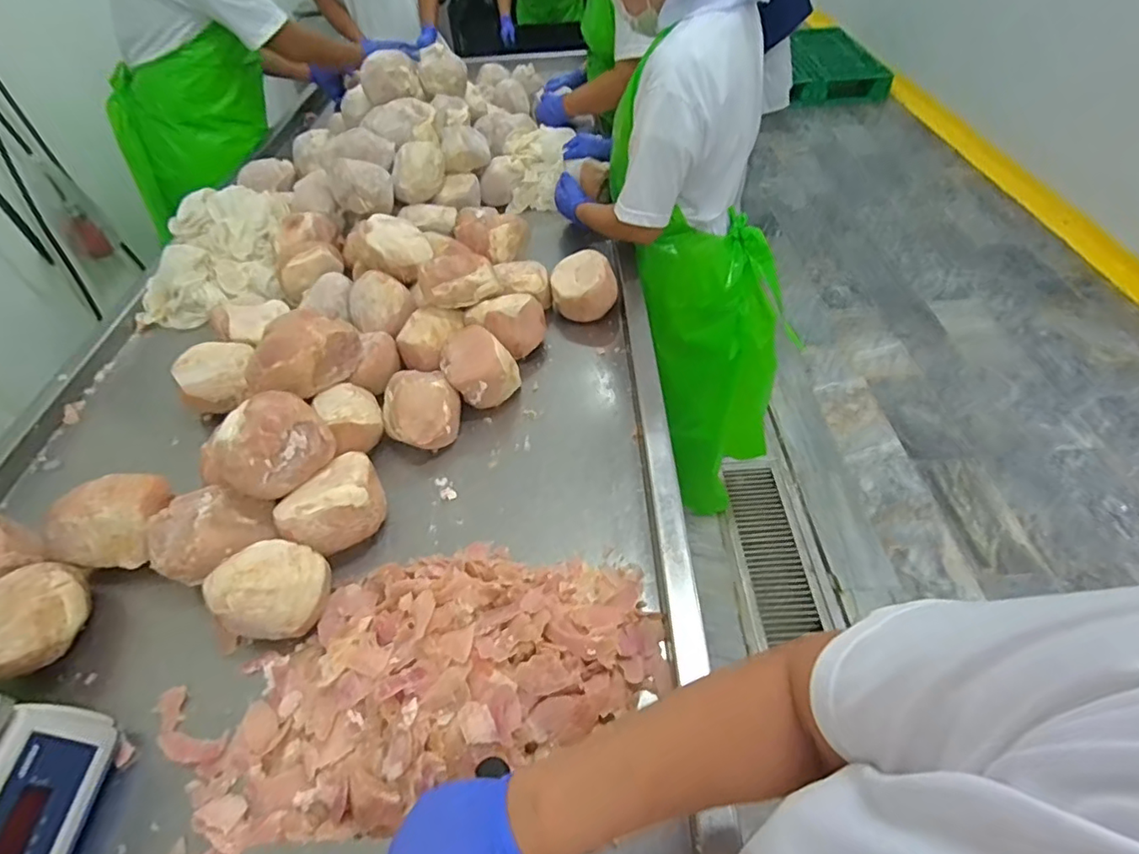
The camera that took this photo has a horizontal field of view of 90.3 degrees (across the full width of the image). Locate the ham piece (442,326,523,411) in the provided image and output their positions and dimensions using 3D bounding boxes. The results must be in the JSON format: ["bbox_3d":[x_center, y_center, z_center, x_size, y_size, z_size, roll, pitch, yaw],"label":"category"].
[{"bbox_3d":[-0.145,-0.099,0.924,0.118,0.105,0.098,-15,48,-8],"label":"ham piece"}]

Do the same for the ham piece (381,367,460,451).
[{"bbox_3d":[-0.235,-0.036,0.891,0.119,0.087,0.140,-22,50,-14],"label":"ham piece"}]

